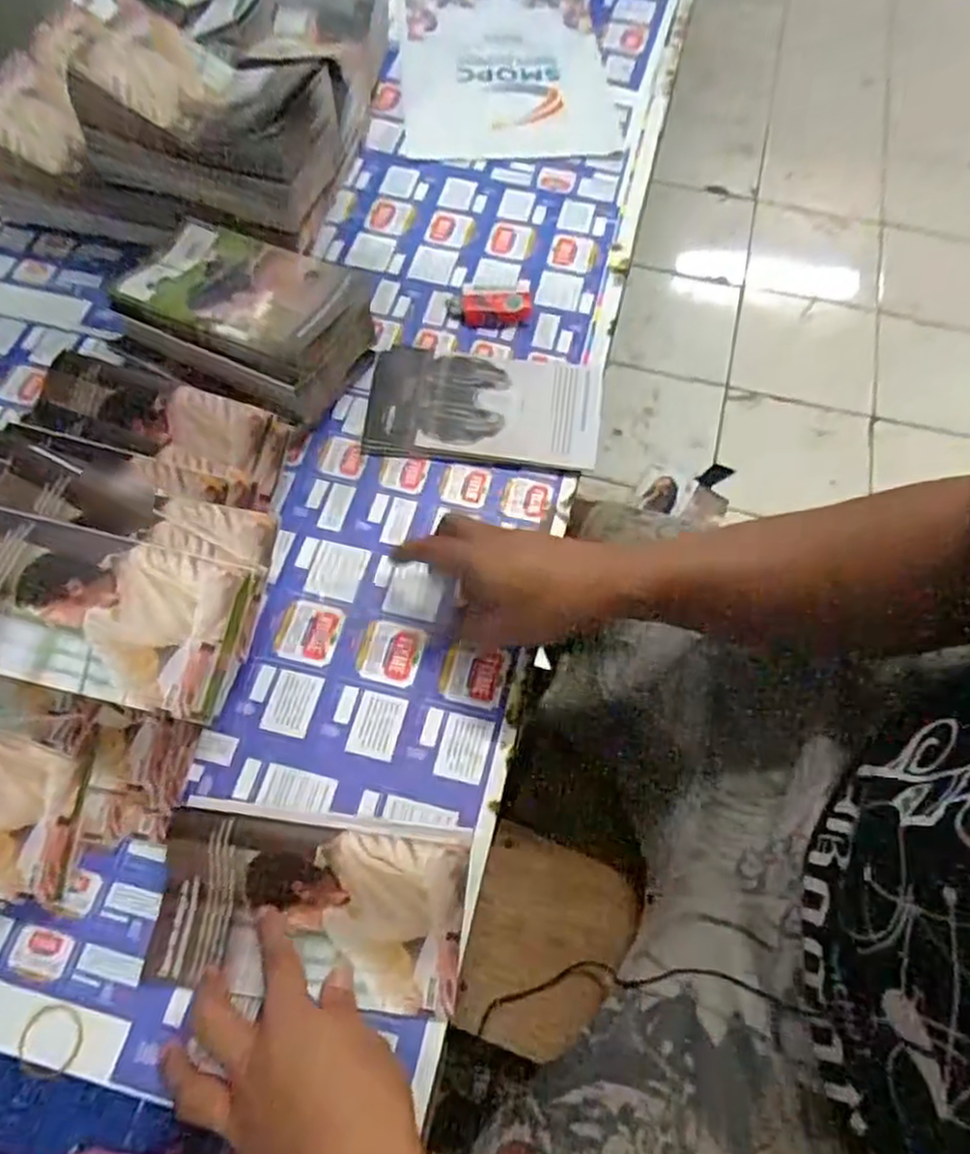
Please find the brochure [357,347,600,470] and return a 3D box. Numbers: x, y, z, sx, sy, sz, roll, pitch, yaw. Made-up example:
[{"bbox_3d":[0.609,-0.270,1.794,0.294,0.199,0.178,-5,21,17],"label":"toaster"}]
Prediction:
[{"bbox_3d":[-0.001,-0.139,0.585,0.182,0.016,0.108,5,64,2],"label":"brochure"}]

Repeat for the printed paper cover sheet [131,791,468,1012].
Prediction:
[{"bbox_3d":[-0.100,0.185,0.421,0.175,0.027,0.099,6,64,3],"label":"printed paper cover sheet"}]

